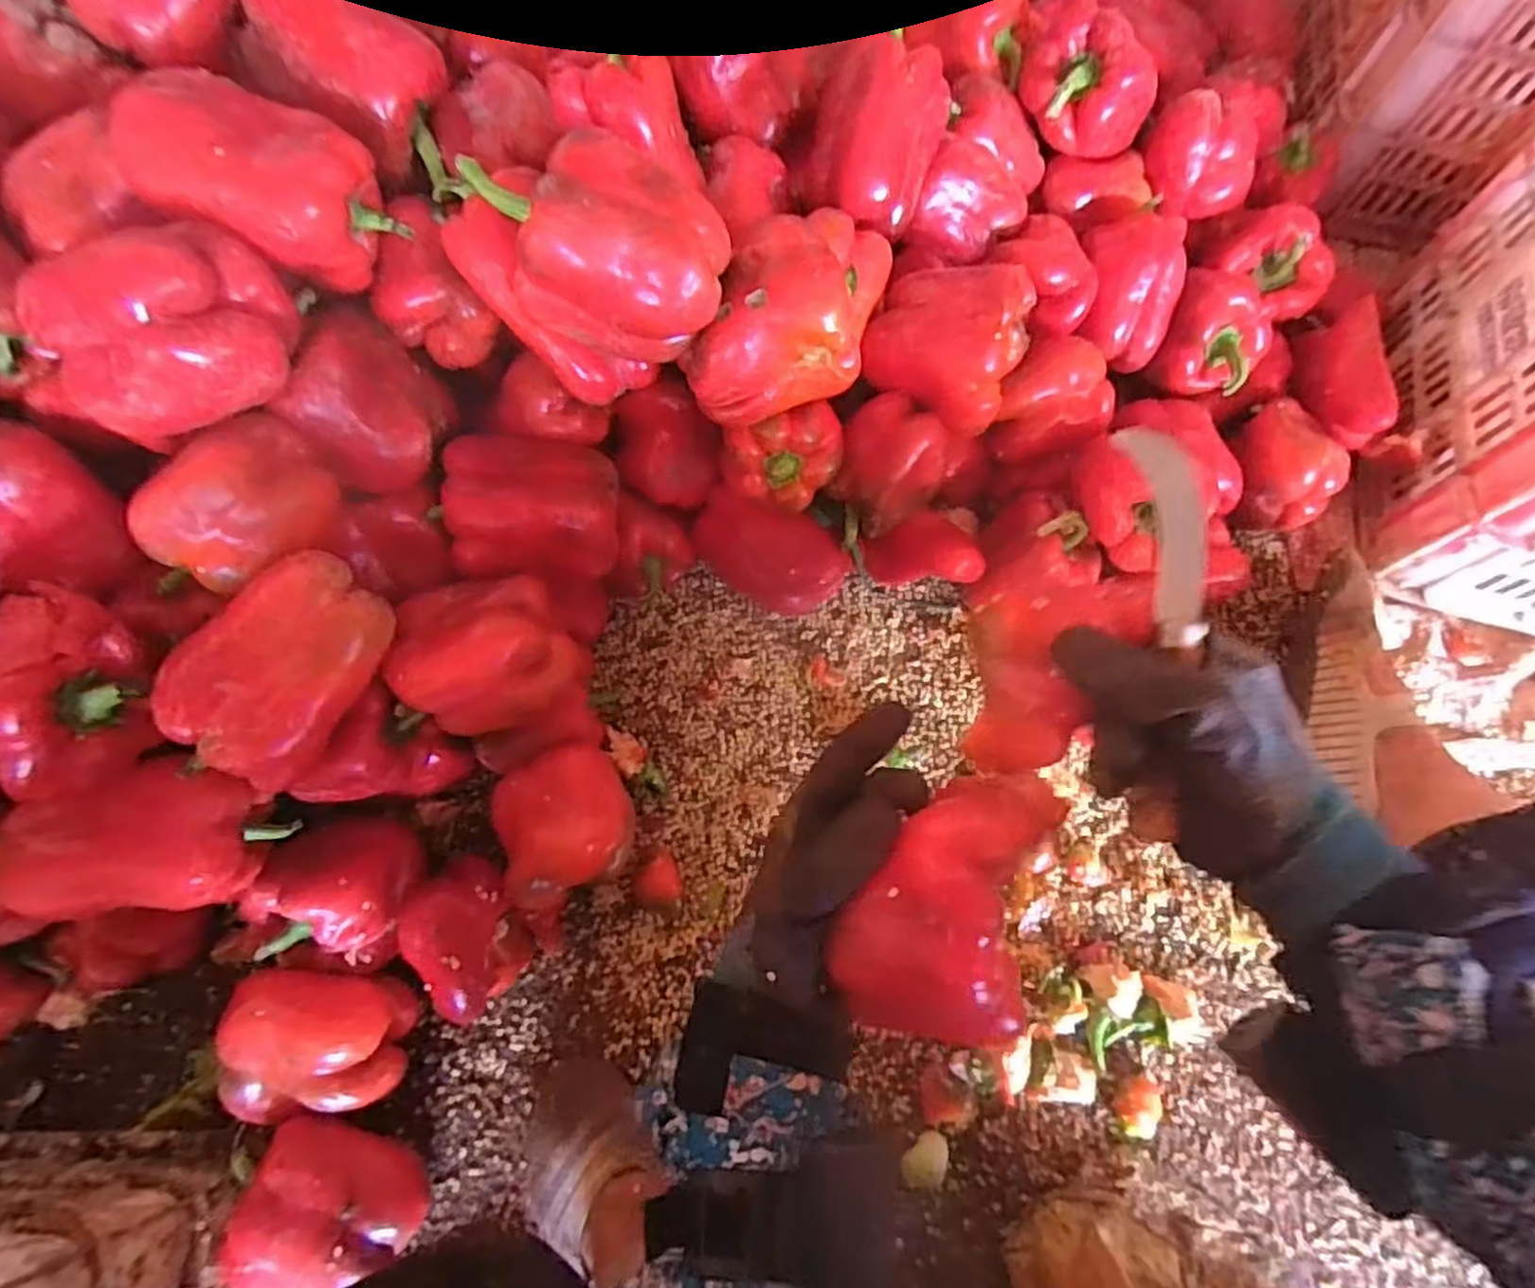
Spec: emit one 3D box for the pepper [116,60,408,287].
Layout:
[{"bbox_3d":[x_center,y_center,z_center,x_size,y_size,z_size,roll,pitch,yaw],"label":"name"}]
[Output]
[{"bbox_3d":[-0.286,-0.261,0.428,0.101,0.090,0.091,20,72,7],"label":"pepper"}]

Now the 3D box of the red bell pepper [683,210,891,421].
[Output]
[{"bbox_3d":[0.009,-0.198,0.449,0.105,0.086,0.095,7,71,3],"label":"red bell pepper"}]

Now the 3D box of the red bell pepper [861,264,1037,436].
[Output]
[{"bbox_3d":[0.124,-0.210,0.513,0.103,0.068,0.077,20,72,8],"label":"red bell pepper"}]

